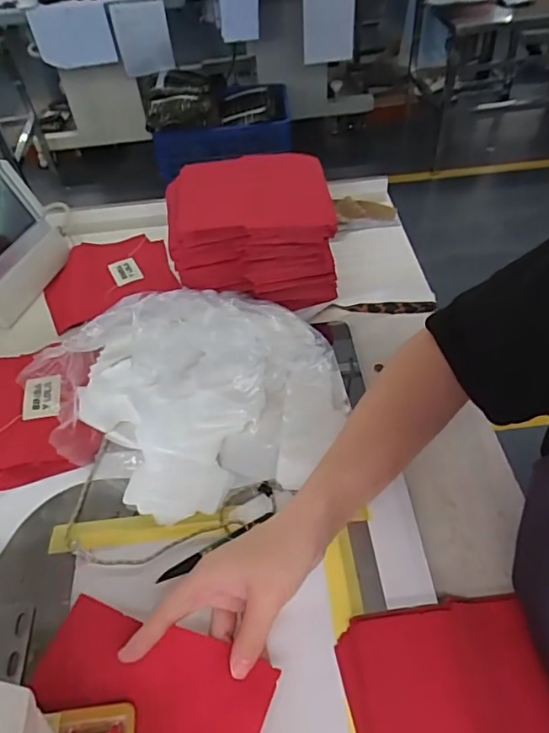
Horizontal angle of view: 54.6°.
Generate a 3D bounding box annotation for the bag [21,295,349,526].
[{"bbox_3d":[-0.068,0.005,0.492,0.248,0.095,0.211,-29,52,-19],"label":"bag"}]

